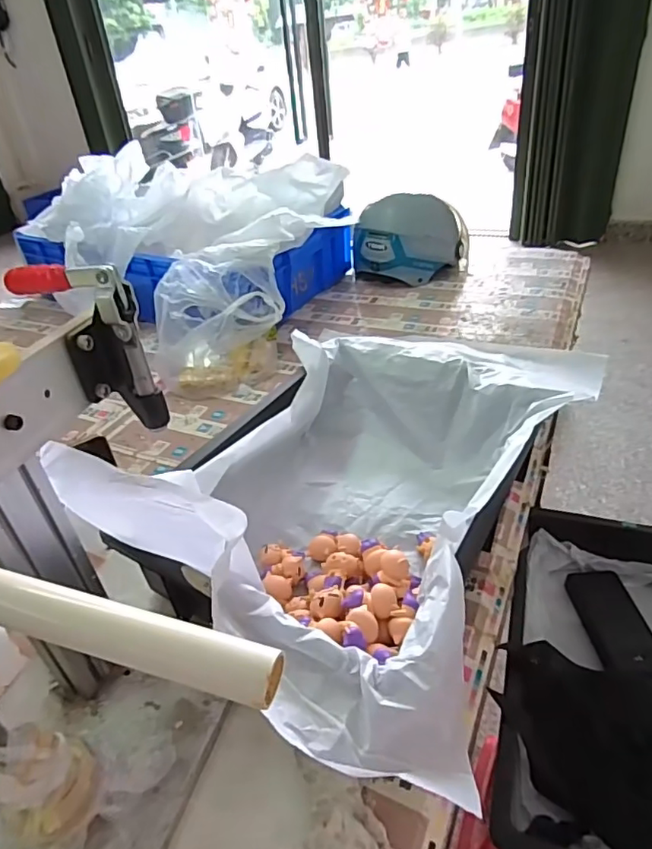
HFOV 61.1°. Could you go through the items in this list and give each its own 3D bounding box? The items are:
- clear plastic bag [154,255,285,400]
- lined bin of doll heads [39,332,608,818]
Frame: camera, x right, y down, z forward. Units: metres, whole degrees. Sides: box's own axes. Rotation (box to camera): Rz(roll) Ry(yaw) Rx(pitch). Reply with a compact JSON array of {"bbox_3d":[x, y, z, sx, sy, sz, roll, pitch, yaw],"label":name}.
[{"bbox_3d":[-0.170,-0.156,0.889,0.175,0.170,0.159,8,37,15],"label":"clear plastic bag"},{"bbox_3d":[0.047,0.052,0.558,0.386,0.188,0.477,22,42,30],"label":"lined bin of doll heads"}]

